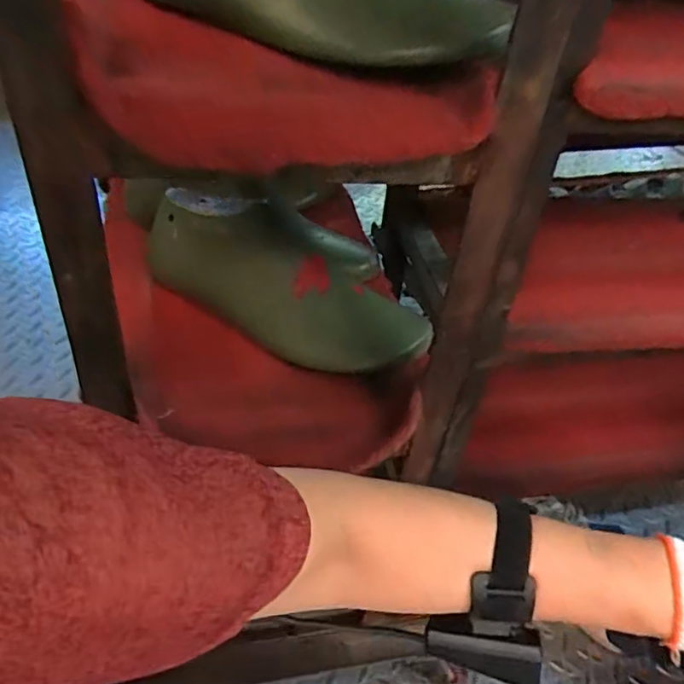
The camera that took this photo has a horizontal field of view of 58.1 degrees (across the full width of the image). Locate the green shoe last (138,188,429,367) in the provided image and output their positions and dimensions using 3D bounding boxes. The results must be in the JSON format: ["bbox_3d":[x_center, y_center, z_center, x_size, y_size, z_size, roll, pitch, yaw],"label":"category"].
[{"bbox_3d":[-0.050,-0.051,0.494,0.249,0.074,0.076,22,43,16],"label":"green shoe last"}]

